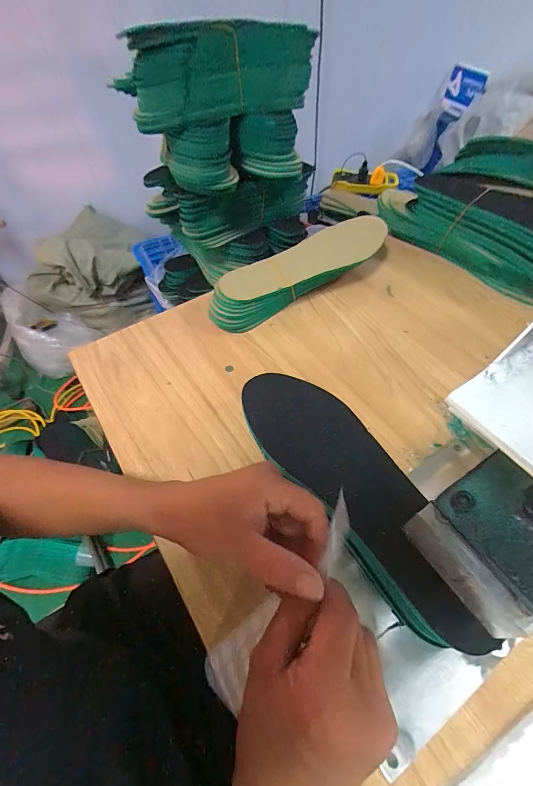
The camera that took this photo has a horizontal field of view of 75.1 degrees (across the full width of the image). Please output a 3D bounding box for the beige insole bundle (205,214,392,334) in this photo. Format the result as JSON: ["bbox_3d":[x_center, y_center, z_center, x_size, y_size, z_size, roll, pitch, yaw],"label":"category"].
[{"bbox_3d":[0.049,-0.173,0.505,0.290,0.077,0.084,-27,58,-16],"label":"beige insole bundle"}]

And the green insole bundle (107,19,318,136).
[{"bbox_3d":[-0.075,-0.522,0.561,0.288,0.103,0.163,-31,59,-22],"label":"green insole bundle"}]

